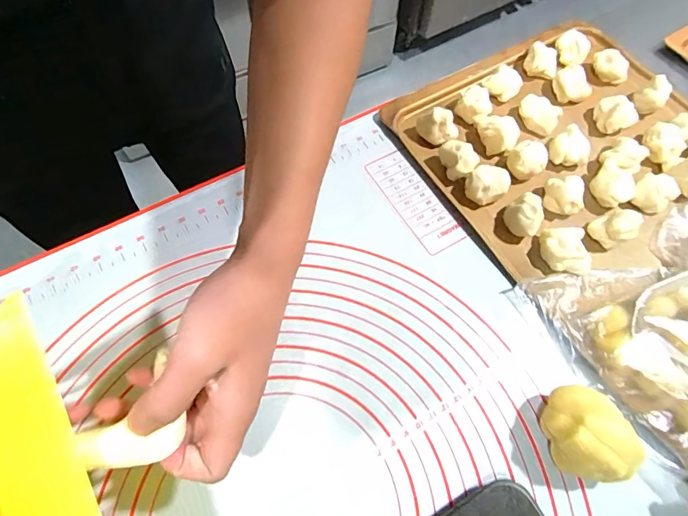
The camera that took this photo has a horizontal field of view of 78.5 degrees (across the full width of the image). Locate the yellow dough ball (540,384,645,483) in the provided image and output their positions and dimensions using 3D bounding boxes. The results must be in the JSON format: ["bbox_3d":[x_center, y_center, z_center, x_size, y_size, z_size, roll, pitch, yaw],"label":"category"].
[{"bbox_3d":[0.172,0.122,0.297,0.051,0.045,0.063,-8,65,-6],"label":"yellow dough ball"}]

